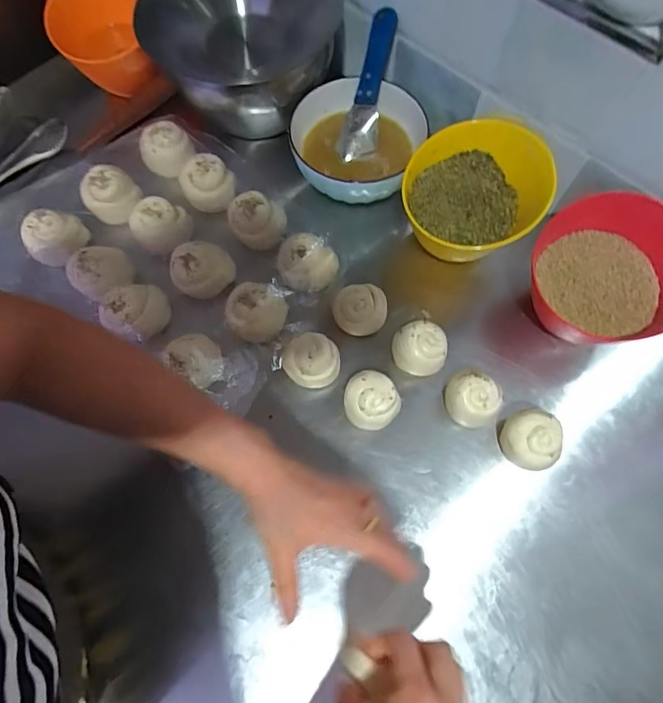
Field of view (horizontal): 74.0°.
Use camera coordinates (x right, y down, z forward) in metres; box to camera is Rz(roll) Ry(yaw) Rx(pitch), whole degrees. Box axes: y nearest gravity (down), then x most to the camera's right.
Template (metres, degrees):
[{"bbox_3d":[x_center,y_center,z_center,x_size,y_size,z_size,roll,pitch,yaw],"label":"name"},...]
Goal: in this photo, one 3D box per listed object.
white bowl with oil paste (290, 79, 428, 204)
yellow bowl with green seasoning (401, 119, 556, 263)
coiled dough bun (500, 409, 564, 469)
[{"bbox_3d":[0.039,-0.279,0.592,0.186,0.064,0.170,0,70,1],"label":"white bowl with oil paste"},{"bbox_3d":[0.169,-0.182,0.530,0.159,0.091,0.153,0,70,1],"label":"yellow bowl with green seasoning"},{"bbox_3d":[0.212,0.097,0.479,0.056,0.055,0.062,-6,70,-1],"label":"coiled dough bun"}]

